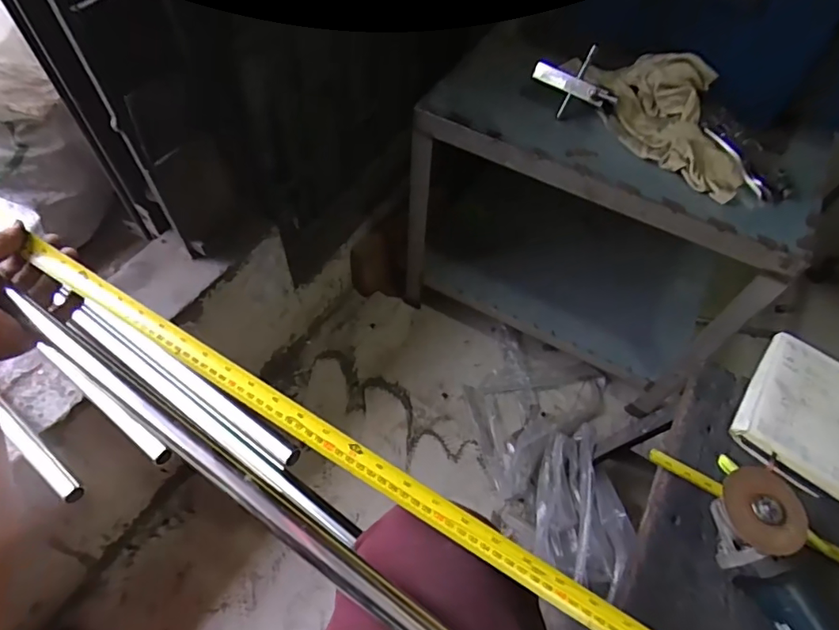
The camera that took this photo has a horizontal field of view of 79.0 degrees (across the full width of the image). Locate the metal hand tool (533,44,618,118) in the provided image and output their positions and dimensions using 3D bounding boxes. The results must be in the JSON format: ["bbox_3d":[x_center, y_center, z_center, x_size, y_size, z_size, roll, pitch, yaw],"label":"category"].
[{"bbox_3d":[0.244,-0.351,0.783,0.136,0.083,0.058,37,62,20],"label":"metal hand tool"}]

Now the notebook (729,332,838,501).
[{"bbox_3d":[0.538,0.130,0.700,0.150,0.030,0.231,35,56,18],"label":"notebook"}]

